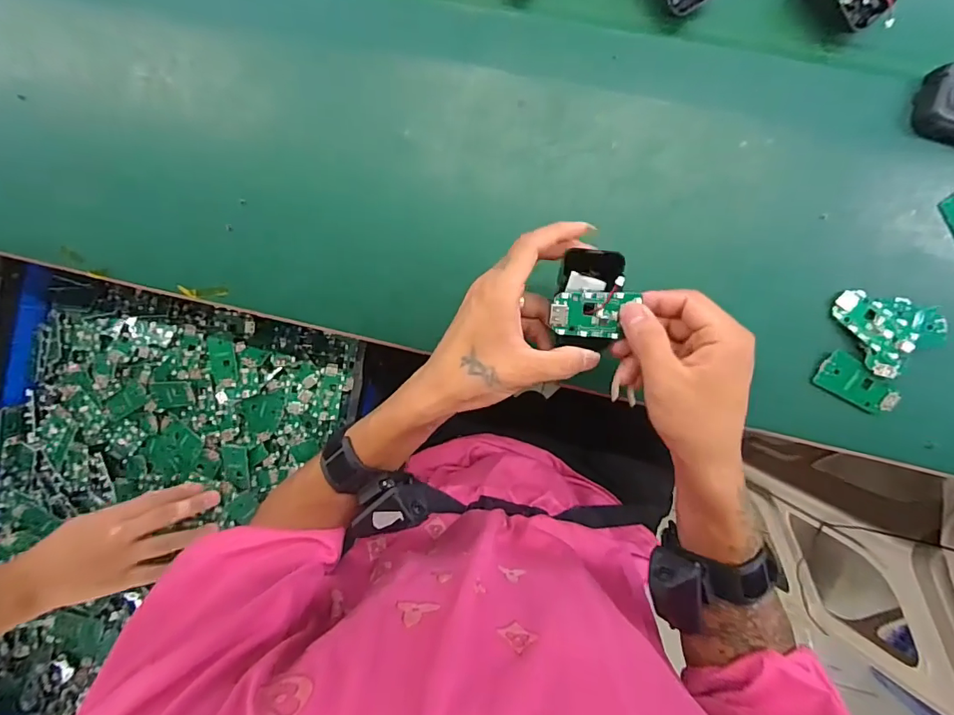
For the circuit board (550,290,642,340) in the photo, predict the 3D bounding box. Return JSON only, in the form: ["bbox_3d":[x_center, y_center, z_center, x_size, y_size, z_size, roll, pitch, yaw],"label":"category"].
[{"bbox_3d":[0.079,-0.030,0.325,0.055,0.005,0.033,5,105,-5],"label":"circuit board"}]

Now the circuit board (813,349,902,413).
[{"bbox_3d":[0.314,0.022,0.391,0.063,0.004,0.029,31,94,4],"label":"circuit board"}]

